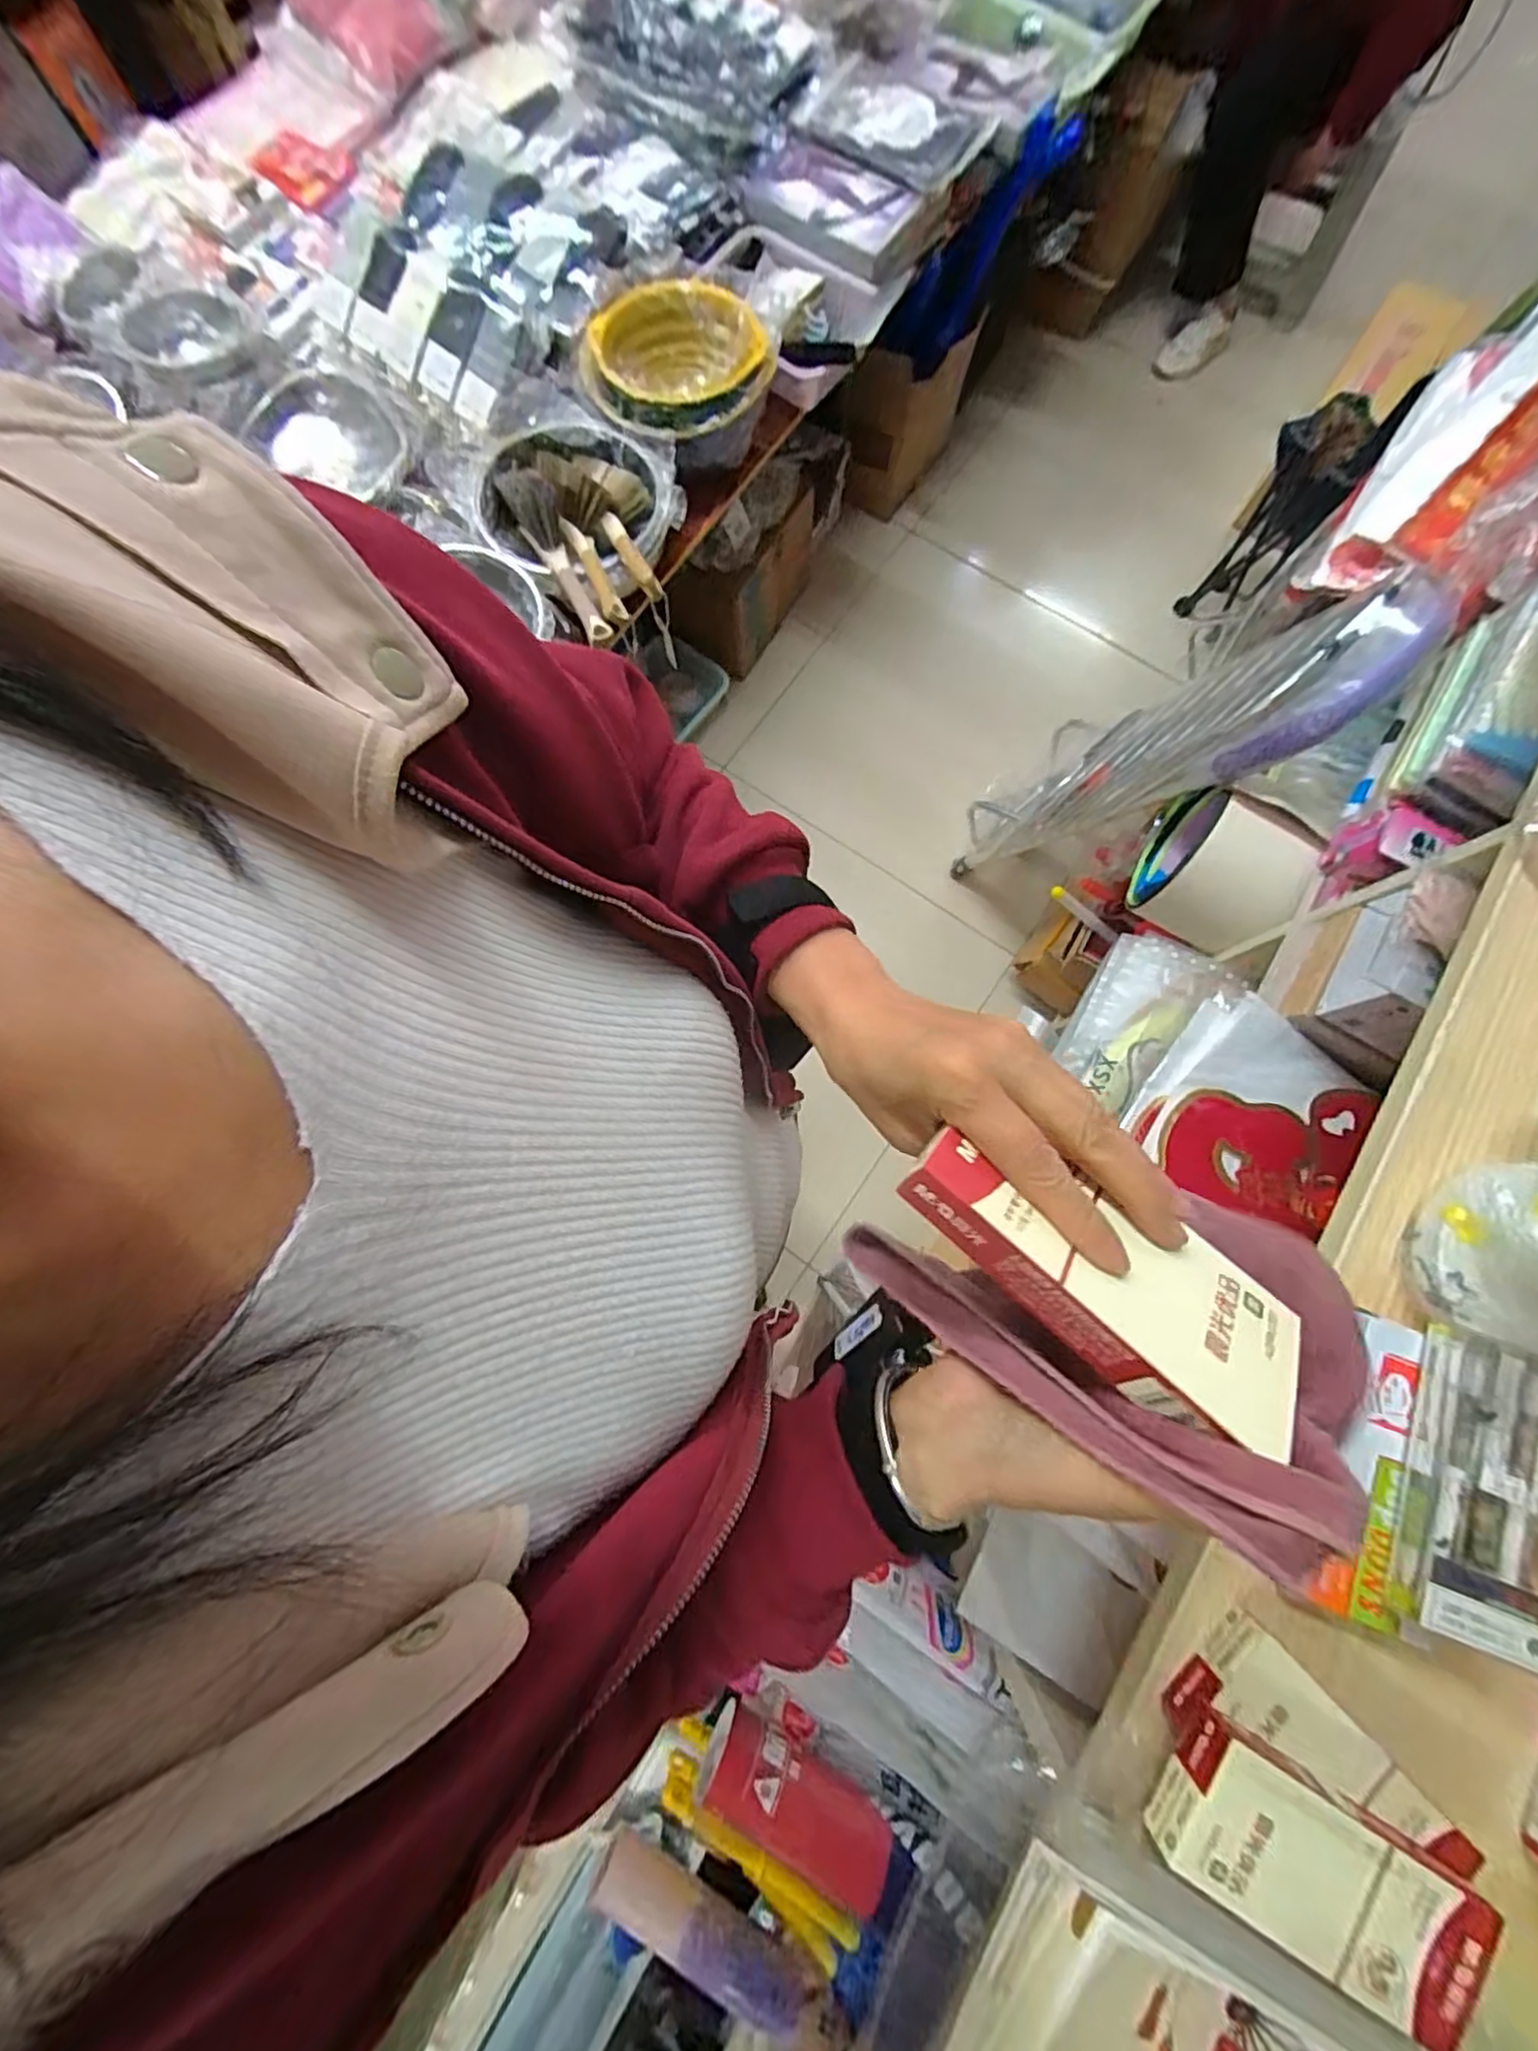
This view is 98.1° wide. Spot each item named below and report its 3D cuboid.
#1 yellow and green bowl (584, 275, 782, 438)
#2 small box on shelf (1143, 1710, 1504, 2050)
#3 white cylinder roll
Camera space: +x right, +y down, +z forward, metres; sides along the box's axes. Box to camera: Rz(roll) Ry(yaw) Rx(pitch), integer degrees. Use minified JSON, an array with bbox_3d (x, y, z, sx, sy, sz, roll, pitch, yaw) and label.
[{"bbox_3d":[-0.148,-1.062,1.080,0.297,0.109,0.290,0,79,1],"label":"yellow and green bowl"},{"bbox_3d":[0.276,0.424,0.333,0.155,0.023,0.069,30,81,7],"label":"small box on shelf"},{"bbox_3d":[0.579,-0.198,0.867,0.163,0.158,0.157,36,82,8],"label":"white cylinder roll"}]

